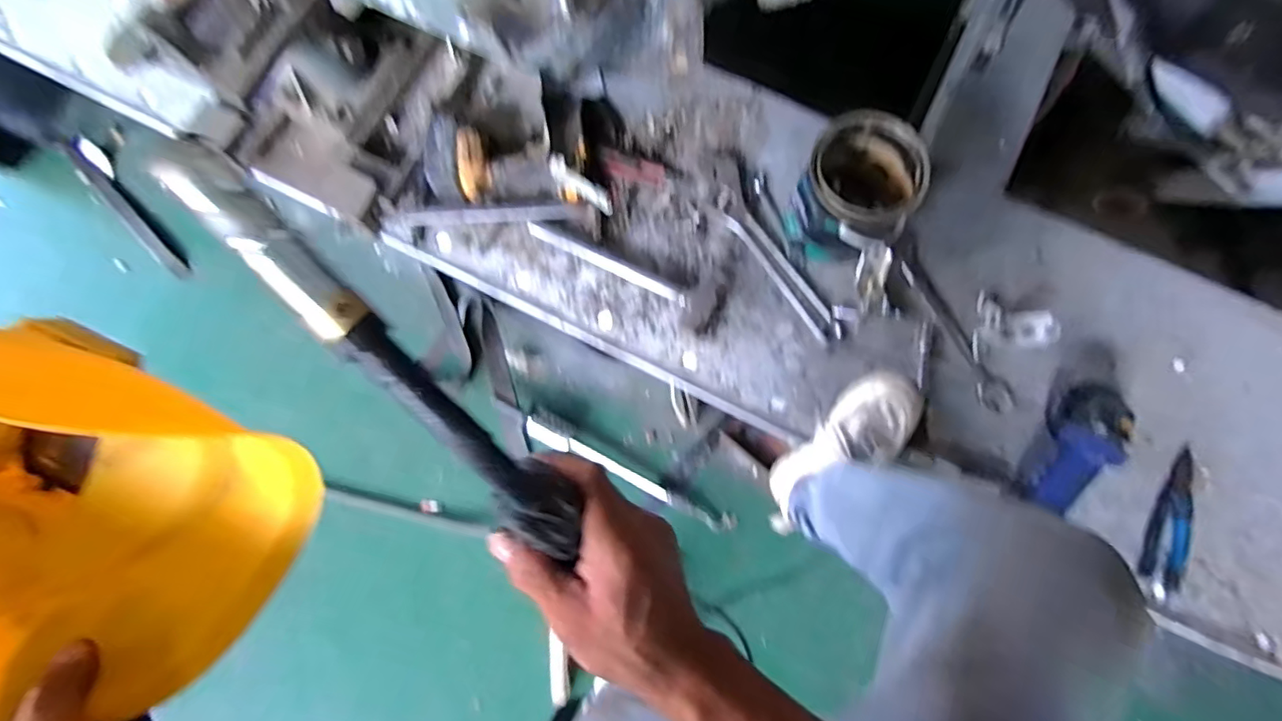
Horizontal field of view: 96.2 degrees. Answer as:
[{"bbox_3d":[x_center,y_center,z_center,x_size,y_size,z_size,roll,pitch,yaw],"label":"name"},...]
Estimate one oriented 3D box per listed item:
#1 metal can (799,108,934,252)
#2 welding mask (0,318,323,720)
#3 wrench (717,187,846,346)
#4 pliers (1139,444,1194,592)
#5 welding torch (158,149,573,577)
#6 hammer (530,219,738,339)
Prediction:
[{"bbox_3d":[0.310,-0.248,0.852,0.156,0.165,0.168,-20,78,-4],"label":"metal can"},{"bbox_3d":[-0.388,0.092,0.309,0.260,0.224,0.232,31,80,7],"label":"welding mask"},{"bbox_3d":[0.218,-0.149,0.904,0.041,0.022,0.293,-35,80,-7],"label":"wrench"},{"bbox_3d":[0.768,0.220,0.822,0.064,0.014,0.200,23,79,5],"label":"pliers"},{"bbox_3d":[-0.103,0.009,0.257,0.031,0.028,0.237,-42,110,-8],"label":"welding torch"},{"bbox_3d":[-0.021,-0.158,0.898,0.330,0.043,0.108,29,79,7],"label":"hammer"}]

